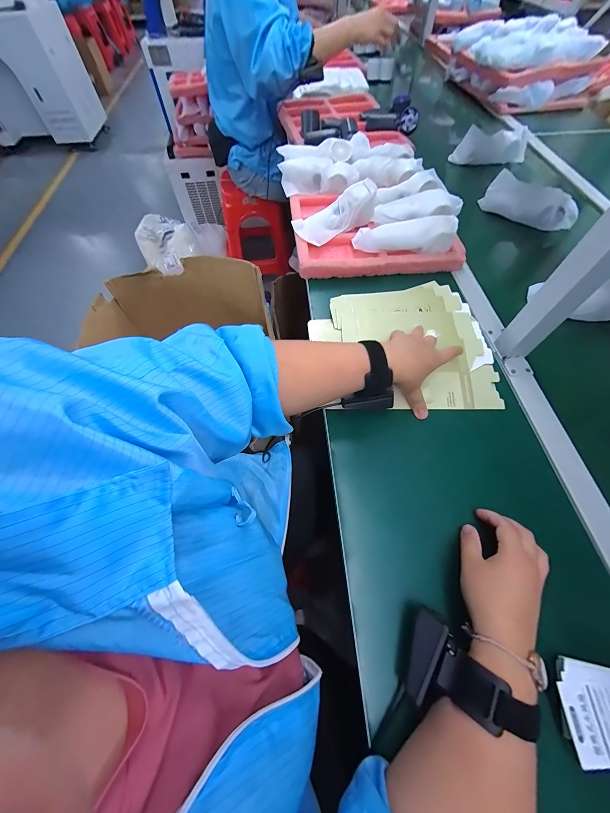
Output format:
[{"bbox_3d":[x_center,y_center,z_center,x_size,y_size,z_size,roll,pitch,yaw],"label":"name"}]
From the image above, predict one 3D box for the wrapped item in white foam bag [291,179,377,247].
[{"bbox_3d":[0.069,-0.390,0.582,0.178,0.055,0.078,-26,63,6],"label":"wrapped item in white foam bag"}]

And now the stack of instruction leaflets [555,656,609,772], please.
[{"bbox_3d":[0.277,0.278,0.251,0.088,0.015,0.068,4,62,2],"label":"stack of instruction leaflets"}]

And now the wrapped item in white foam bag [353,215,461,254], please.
[{"bbox_3d":[0.194,-0.340,0.550,0.186,0.049,0.053,4,62,2],"label":"wrapped item in white foam bag"}]

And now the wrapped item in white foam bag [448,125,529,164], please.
[{"bbox_3d":[0.522,-0.730,0.783,0.208,0.070,0.043,-6,62,-3],"label":"wrapped item in white foam bag"}]

